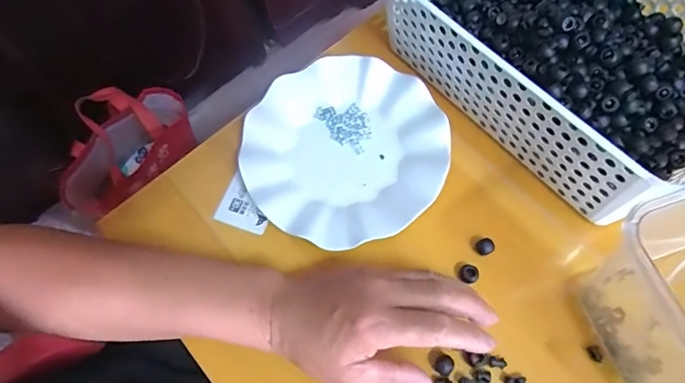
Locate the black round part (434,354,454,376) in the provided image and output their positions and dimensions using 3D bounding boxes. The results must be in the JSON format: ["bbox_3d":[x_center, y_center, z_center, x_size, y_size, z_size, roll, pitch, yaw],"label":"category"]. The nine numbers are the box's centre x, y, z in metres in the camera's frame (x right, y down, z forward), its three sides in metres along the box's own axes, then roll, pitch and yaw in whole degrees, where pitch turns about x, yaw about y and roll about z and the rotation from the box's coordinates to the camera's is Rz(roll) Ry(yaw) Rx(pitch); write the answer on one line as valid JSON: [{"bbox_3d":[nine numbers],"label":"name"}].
[{"bbox_3d":[0.078,0.132,0.356,0.014,0.009,0.014,-1,67,3],"label":"black round part"}]

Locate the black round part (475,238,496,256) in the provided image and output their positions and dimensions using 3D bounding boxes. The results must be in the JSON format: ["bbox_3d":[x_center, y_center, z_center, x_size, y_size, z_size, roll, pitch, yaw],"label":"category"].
[{"bbox_3d":[0.120,0.047,0.393,0.015,0.010,0.012,-16,67,-4],"label":"black round part"}]

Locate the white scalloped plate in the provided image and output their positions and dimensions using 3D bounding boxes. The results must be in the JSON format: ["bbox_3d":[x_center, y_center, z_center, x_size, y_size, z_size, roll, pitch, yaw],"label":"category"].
[{"bbox_3d":[0.001,-0.039,0.428,0.177,0.026,0.177,-1,67,3],"label":"white scalloped plate"}]

